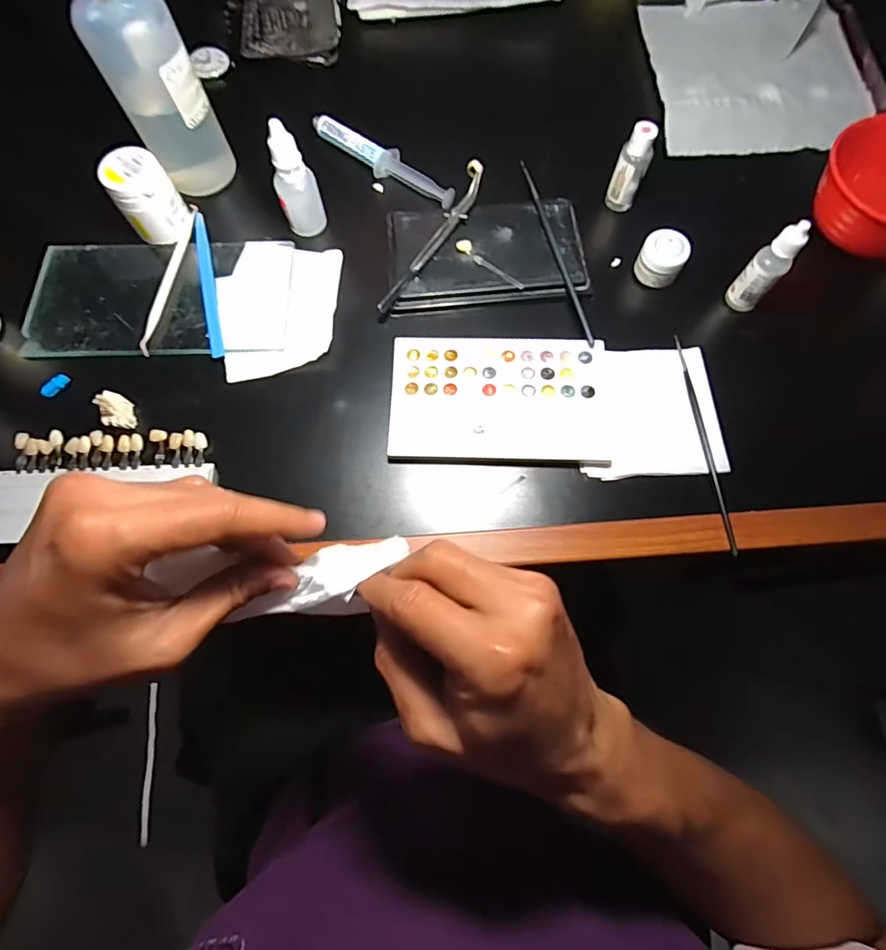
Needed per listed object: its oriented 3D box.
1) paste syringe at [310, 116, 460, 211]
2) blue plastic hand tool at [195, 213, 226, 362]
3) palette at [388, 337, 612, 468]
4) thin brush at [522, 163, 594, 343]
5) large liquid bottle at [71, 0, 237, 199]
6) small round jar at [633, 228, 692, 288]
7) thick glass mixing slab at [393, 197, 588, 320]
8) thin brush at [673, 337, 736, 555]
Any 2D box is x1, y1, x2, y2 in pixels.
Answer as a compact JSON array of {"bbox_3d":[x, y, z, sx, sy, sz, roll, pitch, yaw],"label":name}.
[{"bbox_3d":[-0.051,-0.269,0.408,0.145,0.015,0.025,32,77,9],"label":"paste syringe"},{"bbox_3d":[-0.184,-0.152,0.371,0.009,0.008,0.138,-14,75,-3],"label":"blue plastic hand tool"},{"bbox_3d":[0.040,-0.054,0.334,0.150,0.005,0.093,1,74,1],"label":"palette"},{"bbox_3d":[0.087,-0.175,0.364,0.006,0.009,0.173,-12,75,-3],"label":"thin brush"},{"bbox_3d":[-0.208,-0.284,0.340,0.058,0.148,0.049,-33,77,-8],"label":"large liquid bottle"},{"bbox_3d":[0.167,-0.165,0.360,0.033,0.024,0.035,0,74,0],"label":"small round jar"},{"bbox_3d":[0.034,-0.175,0.372,0.150,0.015,0.088,-5,74,-1],"label":"thick glass mixing slab"},{"bbox_3d":[0.180,-0.026,0.325,0.005,0.006,0.159,-4,74,-1],"label":"thin brush"}]

